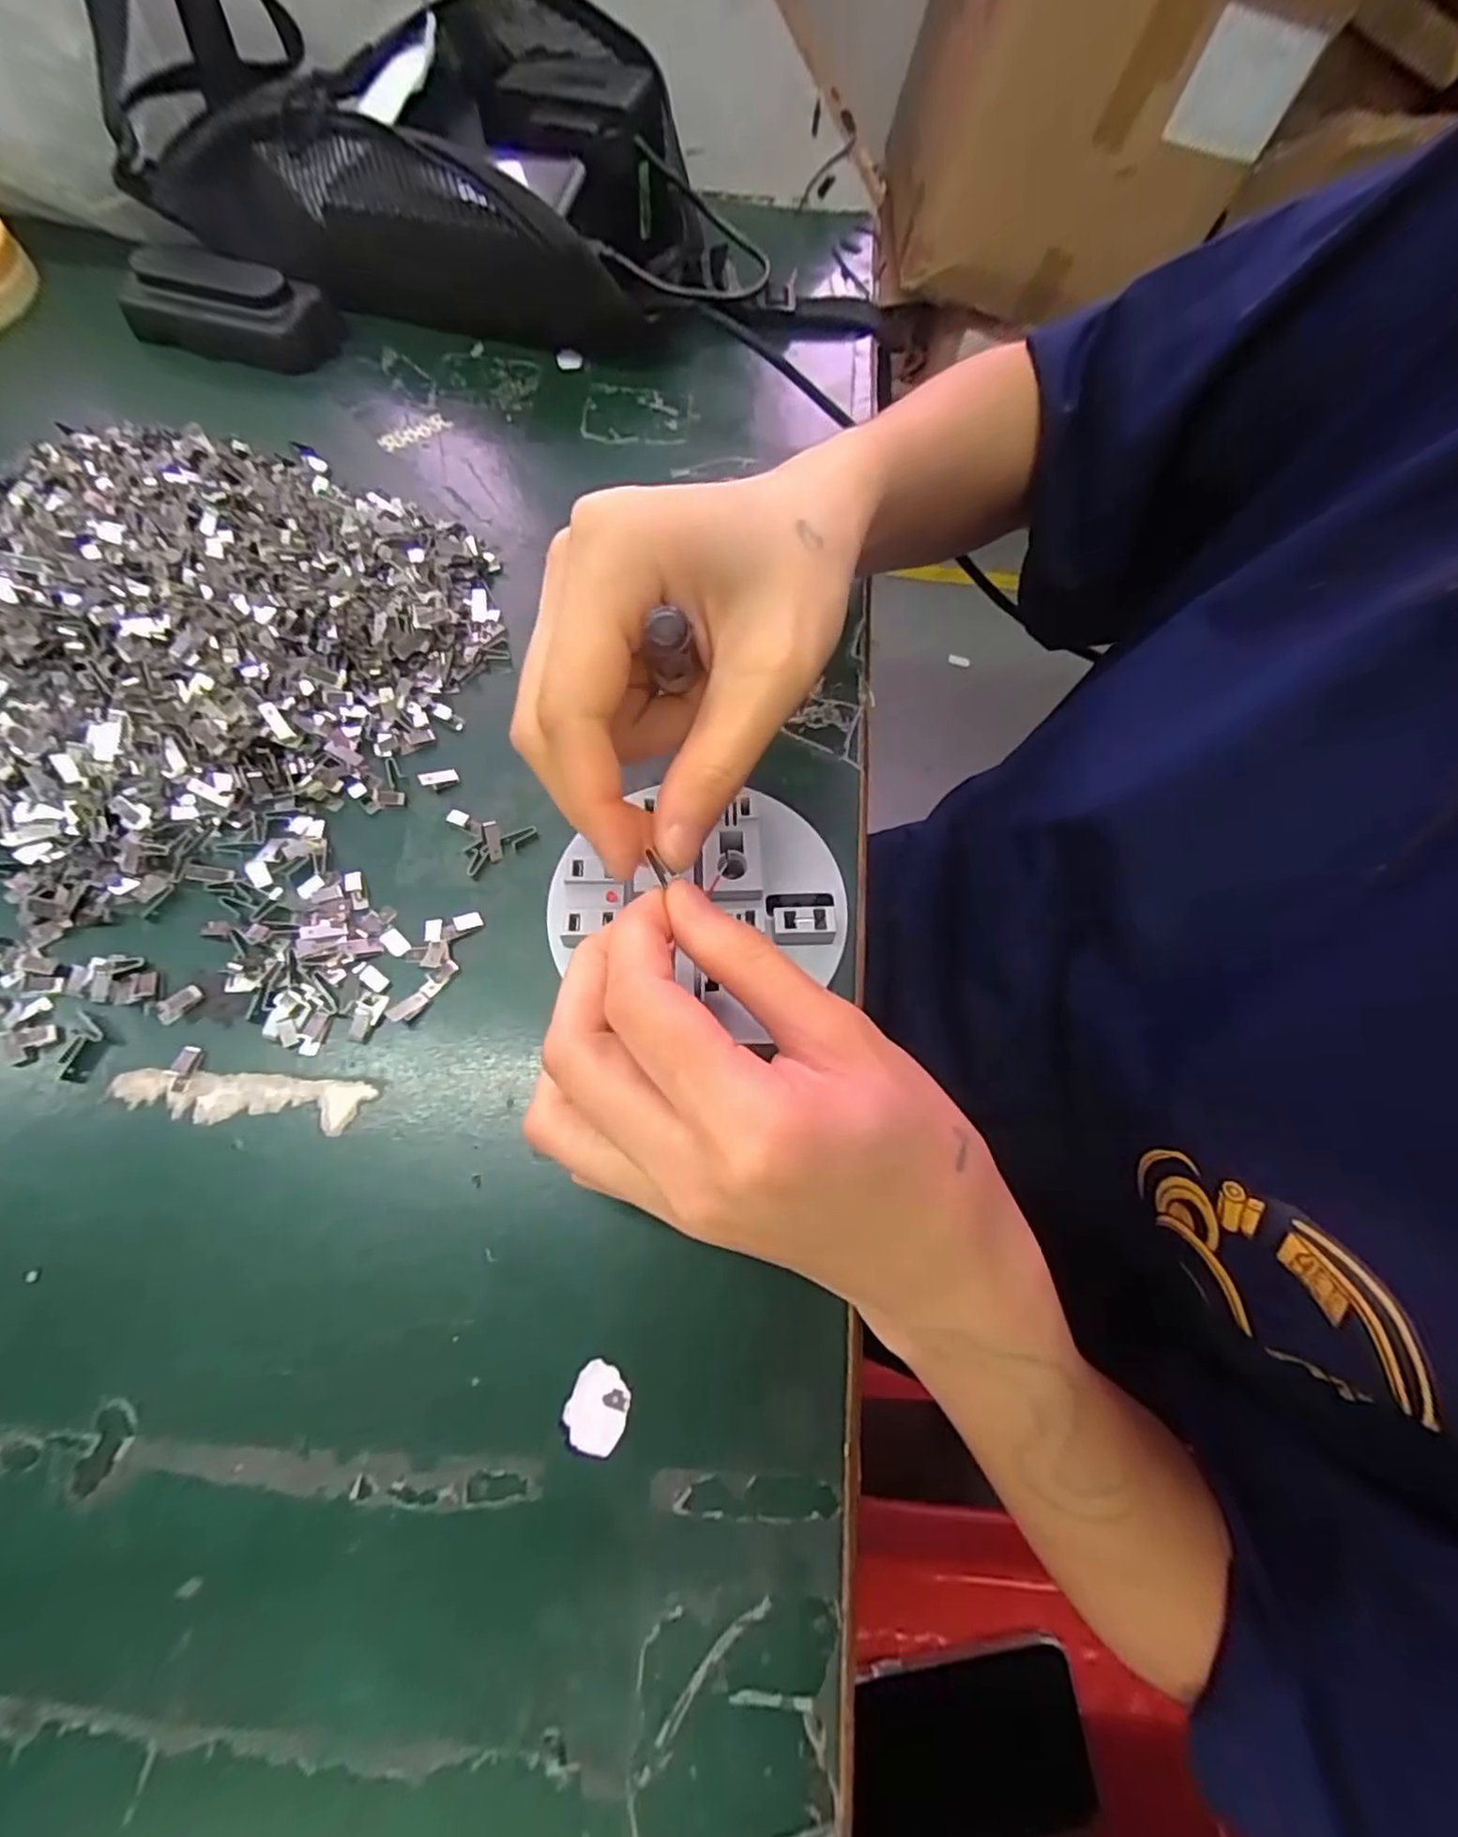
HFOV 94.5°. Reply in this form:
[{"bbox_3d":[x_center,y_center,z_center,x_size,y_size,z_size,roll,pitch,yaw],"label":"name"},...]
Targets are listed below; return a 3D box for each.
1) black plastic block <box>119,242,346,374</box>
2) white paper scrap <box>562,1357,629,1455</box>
[{"bbox_3d":[-0.267,-0.321,0.352,0.110,0.033,0.035,2,67,-2],"label":"black plastic block"},{"bbox_3d":[-0.037,0.140,0.192,0.017,0.004,0.021,22,66,9],"label":"white paper scrap"}]

